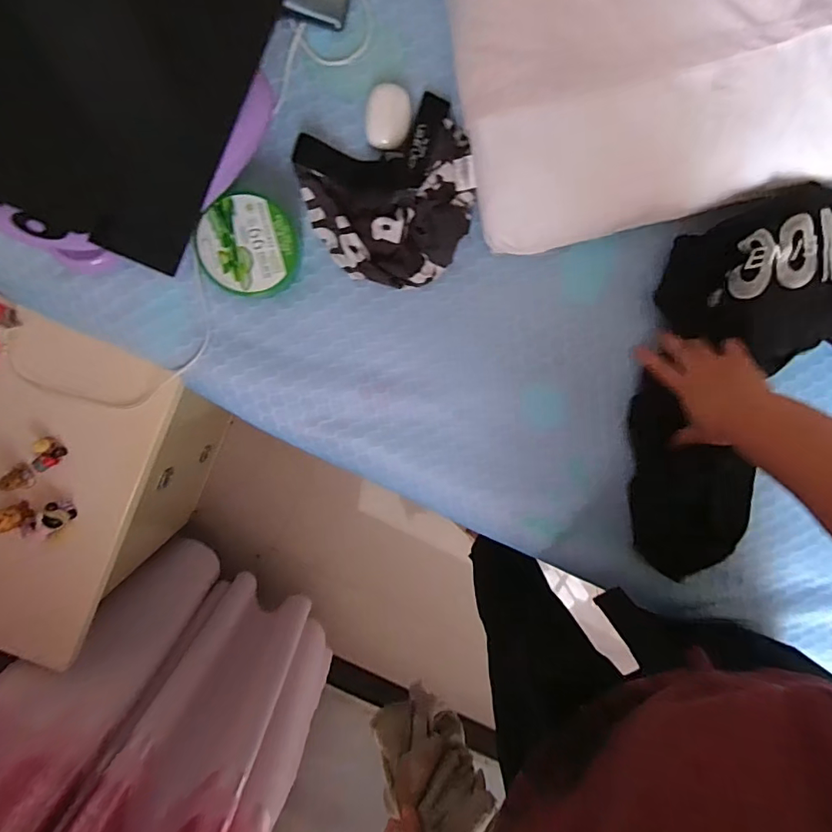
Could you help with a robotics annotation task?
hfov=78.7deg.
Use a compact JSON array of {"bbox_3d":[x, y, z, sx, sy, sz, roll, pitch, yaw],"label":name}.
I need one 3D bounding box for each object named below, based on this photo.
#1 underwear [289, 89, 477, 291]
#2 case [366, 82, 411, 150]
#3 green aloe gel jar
[{"bbox_3d":[-0.022,-0.224,0.531,0.174,0.030,0.169,0,99,-2],"label":"underwear"},{"bbox_3d":[-0.028,-0.311,0.530,0.044,0.020,0.060,1,99,-2],"label":"case"},{"bbox_3d":[-0.170,-0.175,0.526,0.088,0.059,0.090,0,99,-2],"label":"green aloe gel jar"}]

